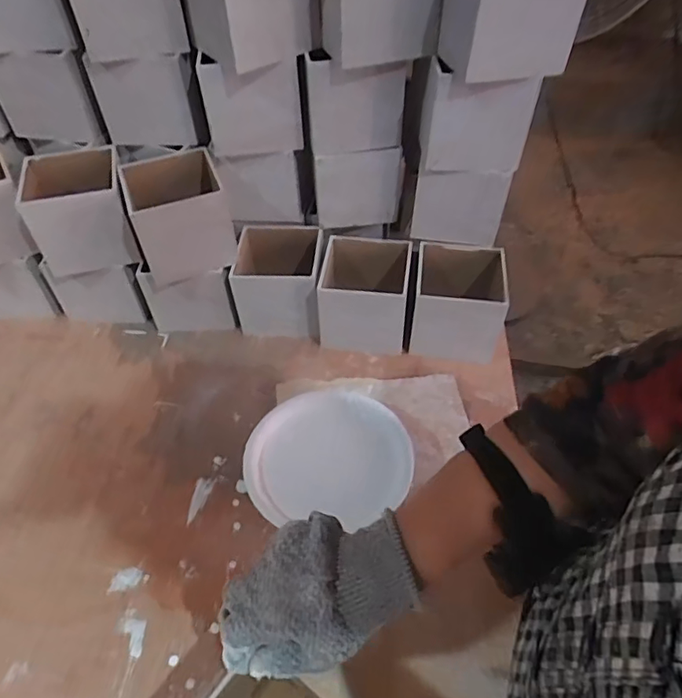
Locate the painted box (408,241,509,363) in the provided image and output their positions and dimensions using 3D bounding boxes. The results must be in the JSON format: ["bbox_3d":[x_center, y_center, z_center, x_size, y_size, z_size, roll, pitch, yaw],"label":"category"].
[{"bbox_3d":[0.152,-0.061,0.698,0.115,0.092,0.112,8,48,8],"label":"painted box"}]

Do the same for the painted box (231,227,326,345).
[{"bbox_3d":[-0.087,-0.091,0.744,0.119,0.107,0.120,1,48,2],"label":"painted box"}]

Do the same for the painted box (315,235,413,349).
[{"bbox_3d":[0.031,-0.075,0.710,0.104,0.094,0.110,4,48,5],"label":"painted box"}]

